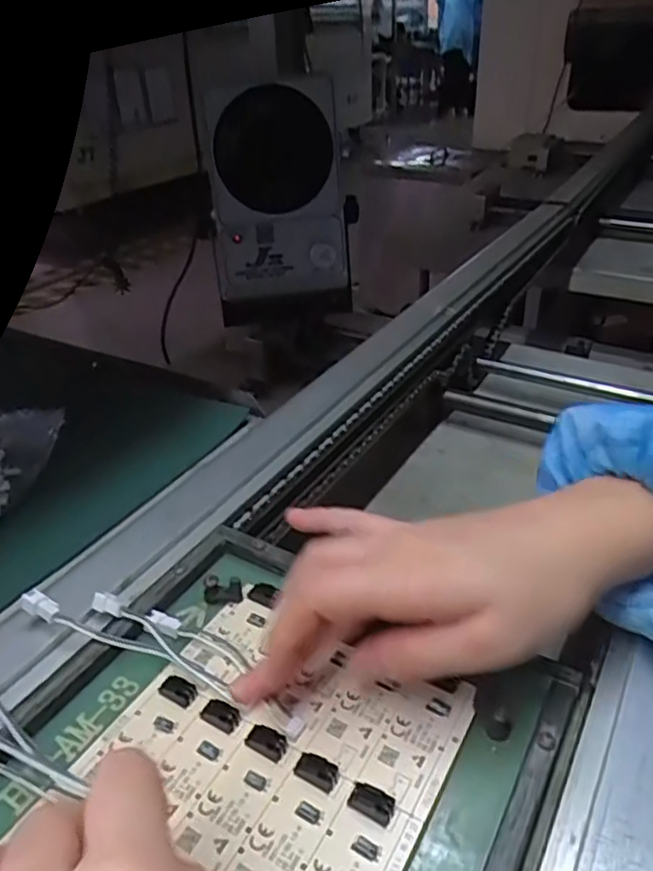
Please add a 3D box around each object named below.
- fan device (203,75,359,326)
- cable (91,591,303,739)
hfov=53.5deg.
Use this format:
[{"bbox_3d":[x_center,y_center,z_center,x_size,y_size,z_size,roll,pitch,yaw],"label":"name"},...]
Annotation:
[{"bbox_3d":[-0.047,-0.236,0.692,0.157,0.248,0.068,-6,33,-5],"label":"fan device"},{"bbox_3d":[-0.062,0.103,0.297,0.121,0.009,0.011,23,39,24],"label":"cable"}]

